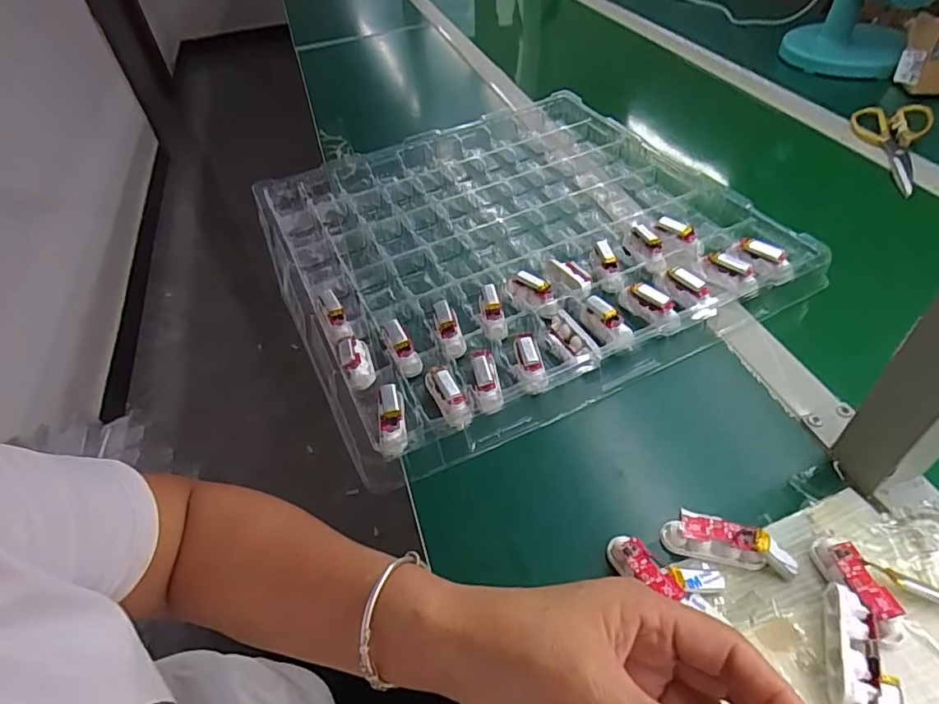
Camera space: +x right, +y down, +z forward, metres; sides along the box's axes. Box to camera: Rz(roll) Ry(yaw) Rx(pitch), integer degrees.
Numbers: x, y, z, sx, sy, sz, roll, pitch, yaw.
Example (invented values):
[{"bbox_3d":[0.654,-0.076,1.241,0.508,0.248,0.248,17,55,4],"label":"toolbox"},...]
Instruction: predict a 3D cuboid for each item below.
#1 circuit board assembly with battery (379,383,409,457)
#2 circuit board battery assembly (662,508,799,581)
[{"bbox_3d":[-0.061,0.053,0.423,0.021,0.016,0.058,-10,47,-3],"label":"circuit board assembly with battery"},{"bbox_3d":[0.166,0.122,0.342,0.077,0.022,0.021,11,49,15],"label":"circuit board battery assembly"}]

